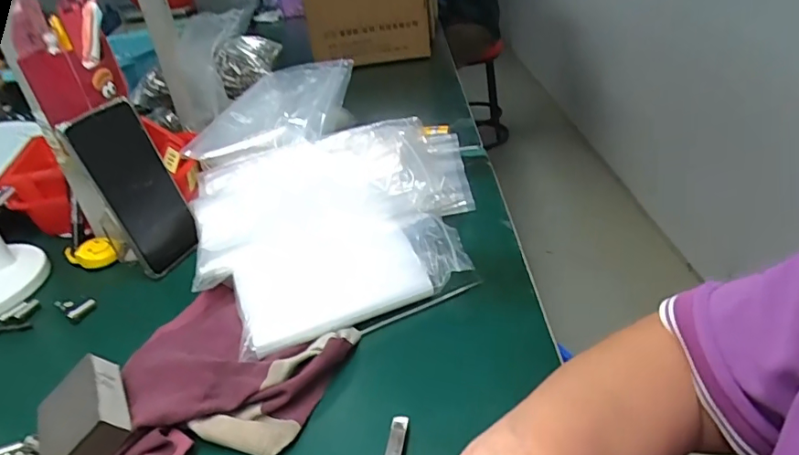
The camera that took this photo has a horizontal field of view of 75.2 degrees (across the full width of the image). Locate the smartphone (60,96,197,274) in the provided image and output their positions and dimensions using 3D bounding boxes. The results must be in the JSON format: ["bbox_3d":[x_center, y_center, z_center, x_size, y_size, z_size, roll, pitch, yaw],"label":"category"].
[{"bbox_3d":[-0.254,-0.039,0.510,0.013,0.164,0.076,-1,31,39],"label":"smartphone"}]

